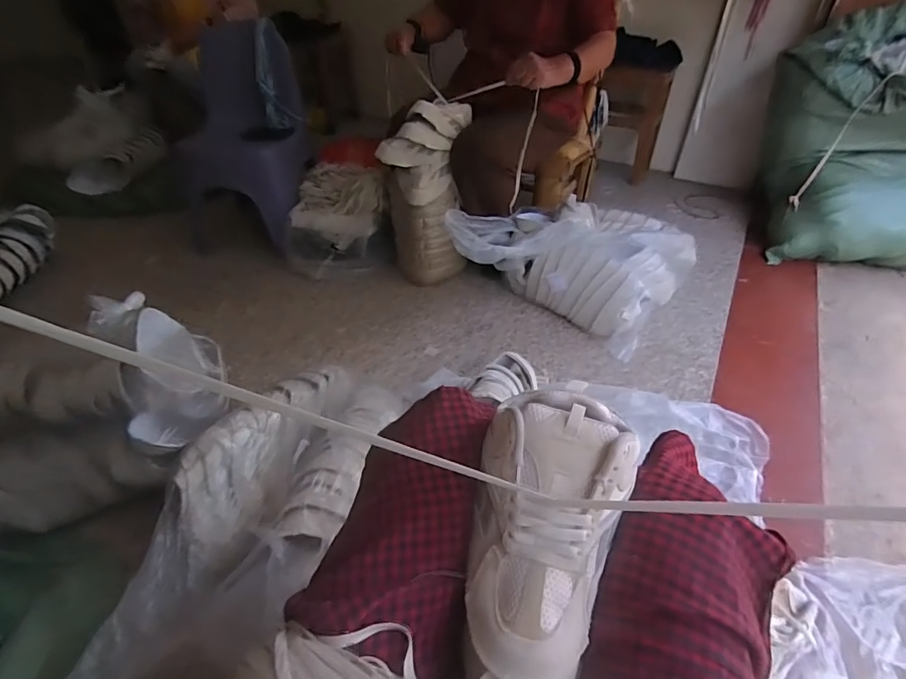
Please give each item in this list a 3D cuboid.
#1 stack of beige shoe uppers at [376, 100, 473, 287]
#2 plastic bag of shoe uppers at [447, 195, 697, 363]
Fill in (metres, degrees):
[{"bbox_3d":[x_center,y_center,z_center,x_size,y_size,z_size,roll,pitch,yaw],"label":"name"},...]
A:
[{"bbox_3d":[-0.068,-0.360,1.301,0.225,0.471,0.221,-1,41,-1],"label":"stack of beige shoe uppers"},{"bbox_3d":[0.344,-0.226,1.332,0.580,0.234,0.453,18,44,19],"label":"plastic bag of shoe uppers"}]

